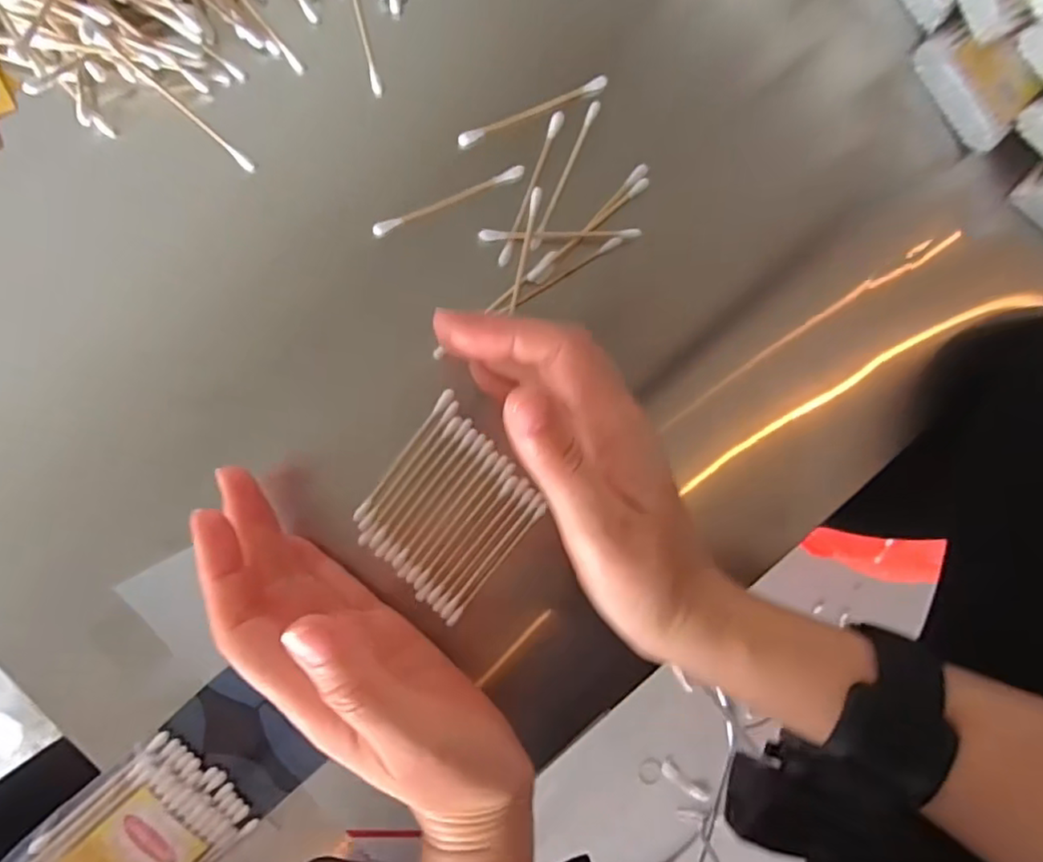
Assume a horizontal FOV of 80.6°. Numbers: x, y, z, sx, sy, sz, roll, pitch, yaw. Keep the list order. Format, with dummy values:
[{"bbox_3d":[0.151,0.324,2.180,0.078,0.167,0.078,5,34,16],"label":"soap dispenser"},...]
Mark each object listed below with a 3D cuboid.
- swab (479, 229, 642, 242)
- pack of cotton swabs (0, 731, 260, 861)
[{"bbox_3d":[0.017,-0.088,0.277,0.071,0.008,0.005,-1,92,-6],"label":"swab"},{"bbox_3d":[-0.178,0.186,0.270,0.105,0.016,0.063,-38,95,-4],"label":"pack of cotton swabs"}]

